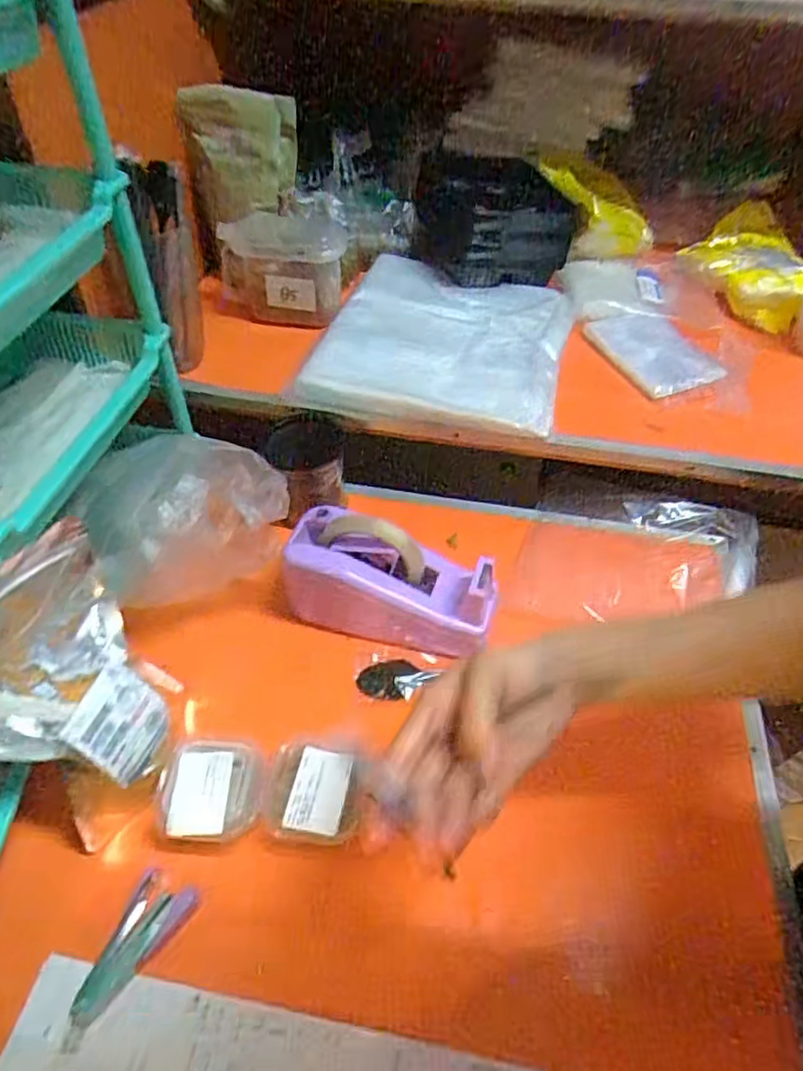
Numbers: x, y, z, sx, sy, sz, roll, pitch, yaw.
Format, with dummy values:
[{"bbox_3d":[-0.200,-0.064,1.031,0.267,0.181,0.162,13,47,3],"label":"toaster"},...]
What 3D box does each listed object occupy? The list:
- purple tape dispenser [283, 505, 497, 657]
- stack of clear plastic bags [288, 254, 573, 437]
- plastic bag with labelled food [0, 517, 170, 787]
[{"bbox_3d":[-0.008,0.040,0.596,0.193,0.088,0.076,13,48,10],"label":"purple tape dispenser"},{"bbox_3d":[0.051,-0.233,0.758,0.270,0.042,0.269,11,48,9],"label":"stack of clear plastic bags"},{"bbox_3d":[-0.235,0.101,0.448,0.078,0.169,0.147,-12,44,32],"label":"plastic bag with labelled food"}]

